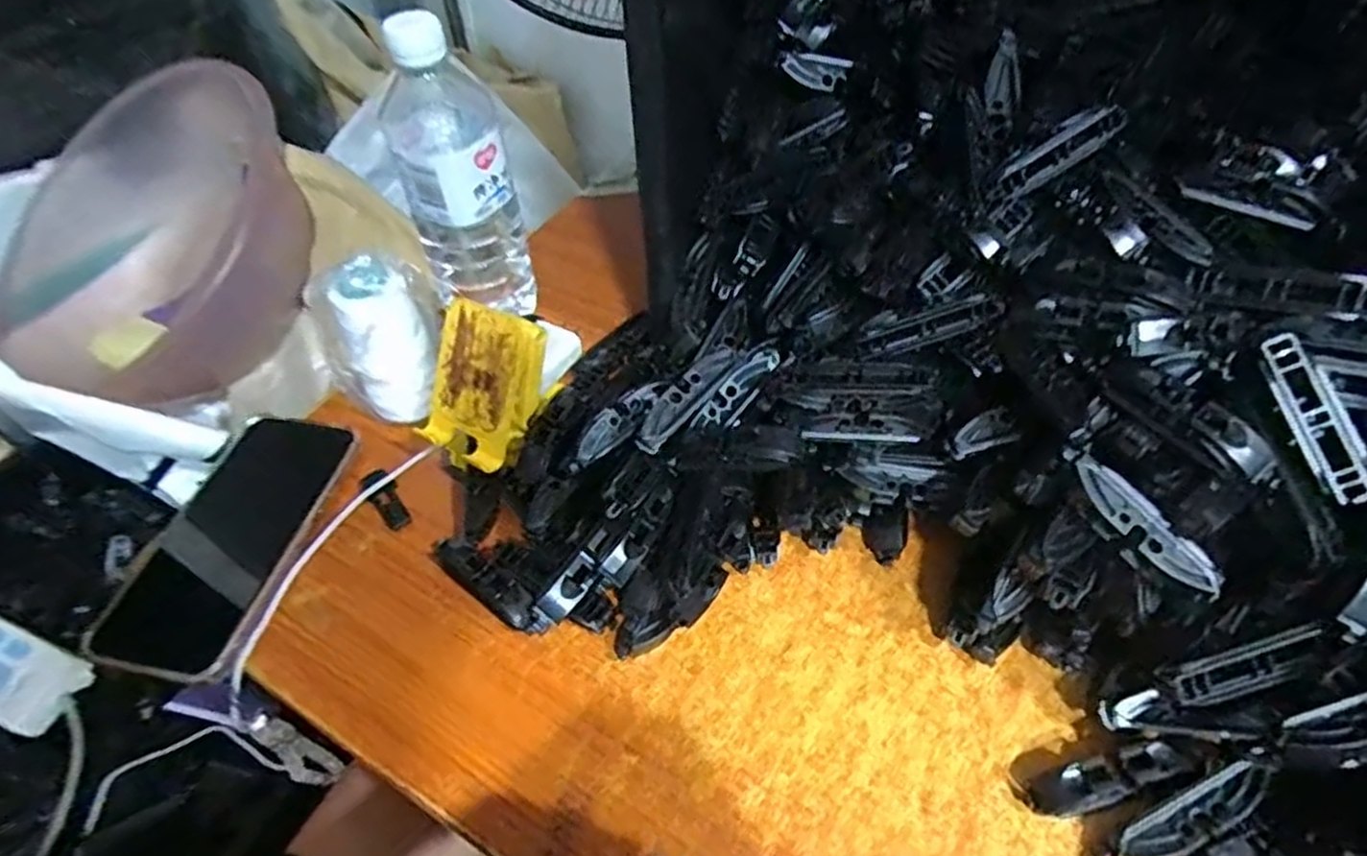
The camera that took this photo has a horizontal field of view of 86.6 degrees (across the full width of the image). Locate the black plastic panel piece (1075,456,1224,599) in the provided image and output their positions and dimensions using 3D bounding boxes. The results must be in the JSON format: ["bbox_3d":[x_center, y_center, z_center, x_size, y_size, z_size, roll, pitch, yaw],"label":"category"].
[{"bbox_3d":[0.198,0.043,0.311,0.019,0.006,0.073,-37,75,-22],"label":"black plastic panel piece"}]

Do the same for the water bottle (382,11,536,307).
[{"bbox_3d":[-0.147,-0.160,0.476,0.069,0.191,0.070,-19,52,-13],"label":"water bottle"}]

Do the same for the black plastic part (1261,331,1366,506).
[{"bbox_3d":[0.271,-0.005,0.310,0.016,0.009,0.075,-18,80,-9],"label":"black plastic part"}]

